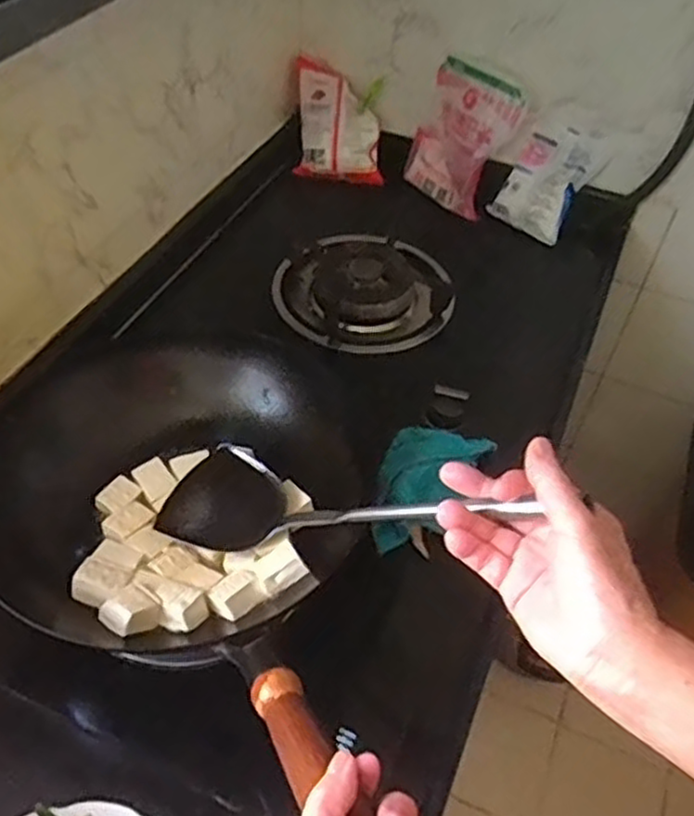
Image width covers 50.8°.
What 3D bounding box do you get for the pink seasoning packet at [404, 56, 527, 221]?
[{"bbox_3d":[0.175,-0.415,1.124,0.147,0.197,0.035,36,31,23],"label":"pink seasoning packet"}]

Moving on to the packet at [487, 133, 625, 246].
[{"bbox_3d":[0.308,-0.347,1.100,0.115,0.031,0.173,35,91,18],"label":"packet"}]

